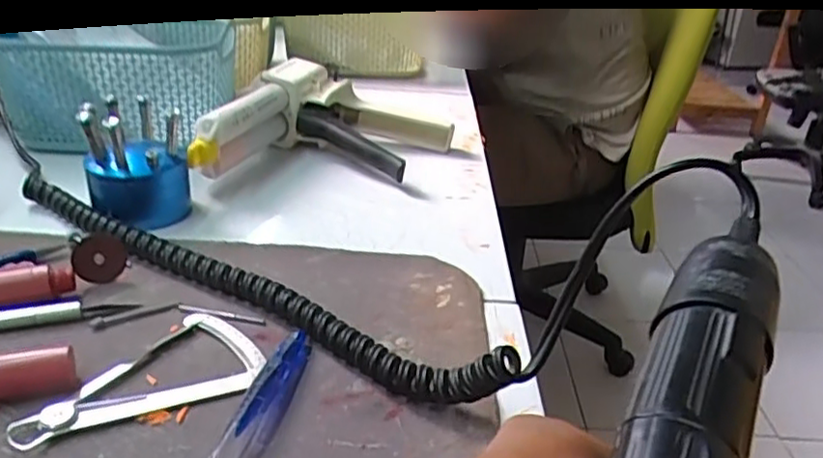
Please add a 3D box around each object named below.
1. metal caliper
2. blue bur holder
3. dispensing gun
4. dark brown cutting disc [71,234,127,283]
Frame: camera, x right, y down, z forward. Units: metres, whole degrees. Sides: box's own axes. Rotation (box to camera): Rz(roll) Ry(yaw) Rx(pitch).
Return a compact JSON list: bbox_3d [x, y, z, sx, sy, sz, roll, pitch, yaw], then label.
[{"bbox_3d":[-0.114,0.059,0.286,0.095,0.006,0.057,-10,30,-25],"label":"metal caliper"},{"bbox_3d":[-0.168,-0.044,0.413,0.058,0.068,0.052,-8,29,-21],"label":"blue bur holder"},{"bbox_3d":[-0.063,-0.080,0.516,0.195,0.062,0.118,-5,28,-15],"label":"dispensing gun"},{"bbox_3d":[-0.160,0.015,0.346,0.025,0.024,0.004,15,5,-32],"label":"dark brown cutting disc"}]

